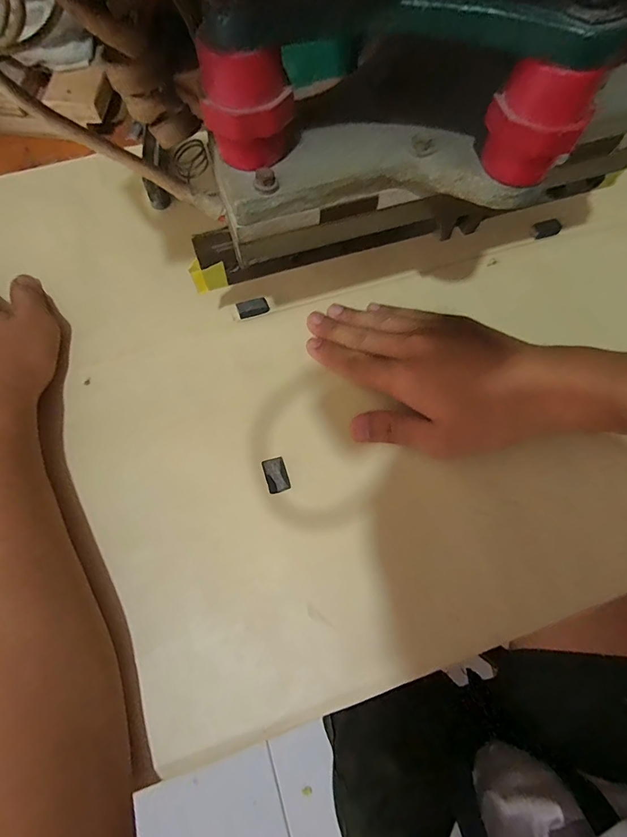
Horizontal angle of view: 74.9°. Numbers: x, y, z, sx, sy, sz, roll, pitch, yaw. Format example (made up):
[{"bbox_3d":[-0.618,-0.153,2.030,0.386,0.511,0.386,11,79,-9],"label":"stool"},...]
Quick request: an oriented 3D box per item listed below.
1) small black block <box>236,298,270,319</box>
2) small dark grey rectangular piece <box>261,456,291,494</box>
[{"bbox_3d":[-0.047,-0.086,0.318,0.024,0.007,0.011,-21,72,-7],"label":"small black block"},{"bbox_3d":[-0.025,0.037,0.273,0.015,0.004,0.023,-16,71,-6],"label":"small dark grey rectangular piece"}]

